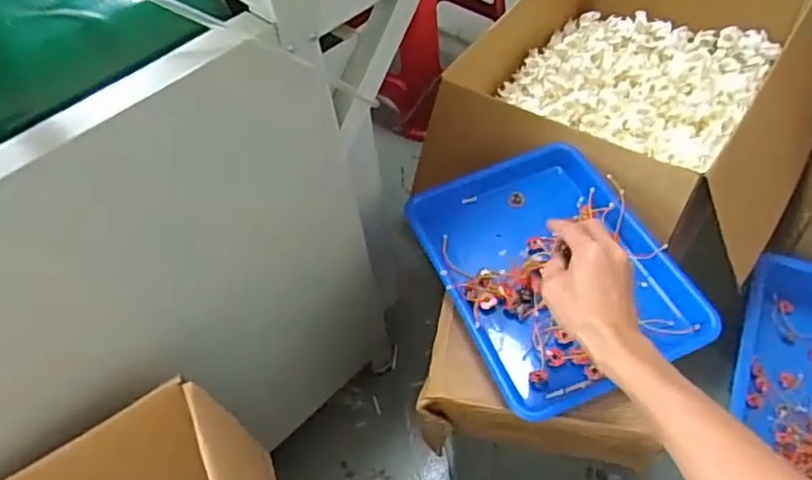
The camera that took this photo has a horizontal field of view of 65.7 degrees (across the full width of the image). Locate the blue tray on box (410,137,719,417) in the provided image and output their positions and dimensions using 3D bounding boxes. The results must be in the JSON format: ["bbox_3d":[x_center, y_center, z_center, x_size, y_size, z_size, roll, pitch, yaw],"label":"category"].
[{"bbox_3d":[0.166,0.027,0.750,0.244,0.055,0.339,-22,53,-12],"label":"blue tray on box"}]

